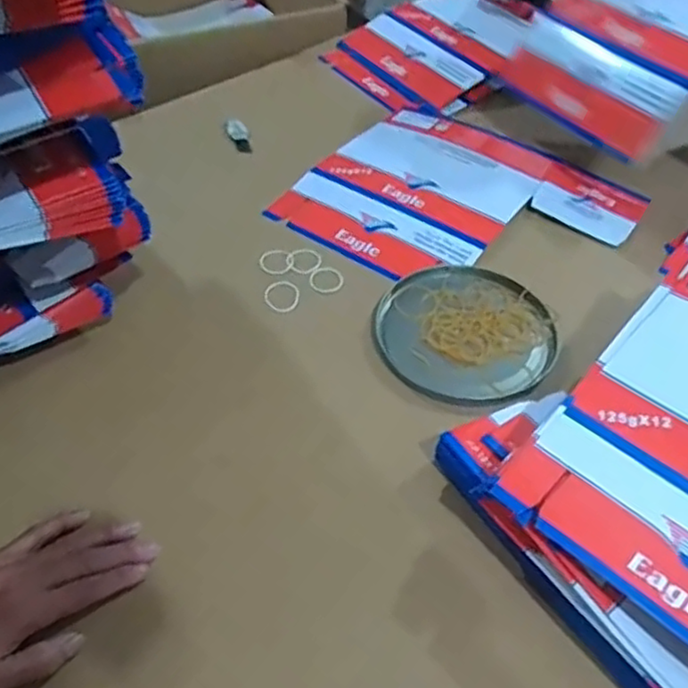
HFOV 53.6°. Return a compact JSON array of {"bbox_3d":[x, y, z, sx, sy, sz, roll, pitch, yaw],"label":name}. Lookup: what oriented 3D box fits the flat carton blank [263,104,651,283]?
[{"bbox_3d":[0.131,-0.165,0.778,0.331,0.011,0.294,31,55,24],"label":"flat carton blank"}]

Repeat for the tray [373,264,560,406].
[{"bbox_3d":[0.116,-0.014,0.653,0.166,0.009,0.162,0,48,0],"label":"tray"}]

